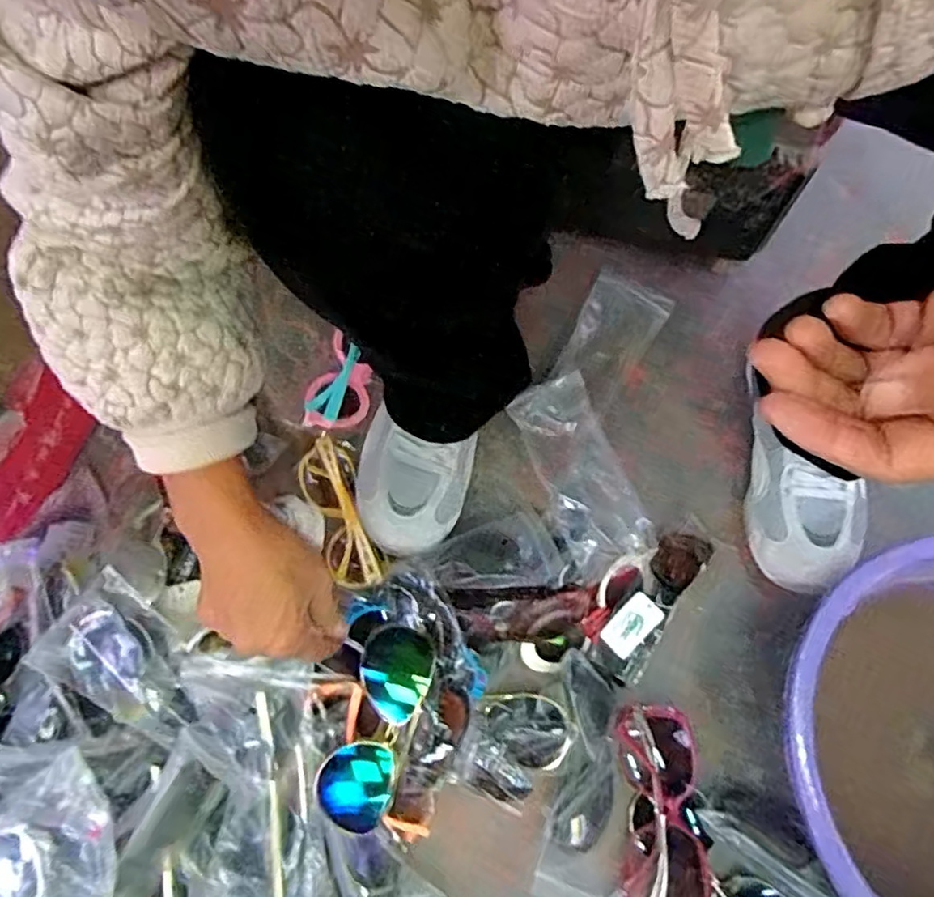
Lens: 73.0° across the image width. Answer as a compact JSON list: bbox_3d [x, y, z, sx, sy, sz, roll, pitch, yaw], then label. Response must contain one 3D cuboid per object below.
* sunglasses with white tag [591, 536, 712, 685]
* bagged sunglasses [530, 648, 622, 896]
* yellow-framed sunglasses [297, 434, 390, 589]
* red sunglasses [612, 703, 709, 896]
[{"bbox_3d":[0.151,0.123,0.524,0.050,0.042,0.145,34,72,12],"label":"sunglasses with white tag"},{"bbox_3d":[0.093,0.250,0.474,0.065,0.052,0.170,12,69,5],"label":"bagged sunglasses"},{"bbox_3d":[-0.107,0.055,0.542,0.048,0.032,0.140,-24,70,-9],"label":"yellow-framed sunglasses"},{"bbox_3d":[0.144,0.264,0.461,0.058,0.031,0.140,-1,69,0],"label":"red sunglasses"}]

